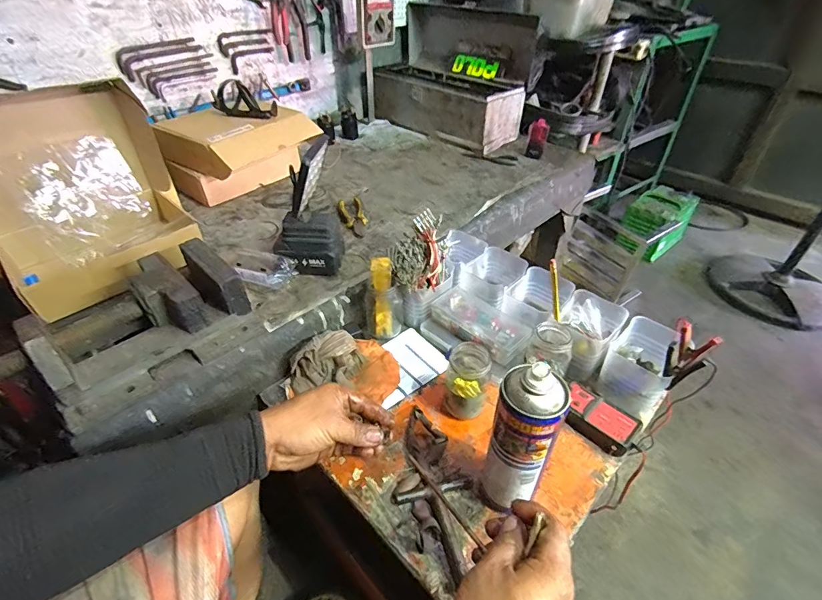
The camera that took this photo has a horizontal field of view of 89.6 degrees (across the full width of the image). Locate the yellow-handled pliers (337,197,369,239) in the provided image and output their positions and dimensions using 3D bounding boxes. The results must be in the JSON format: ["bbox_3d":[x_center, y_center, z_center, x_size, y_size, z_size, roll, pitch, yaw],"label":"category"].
[{"bbox_3d":[-0.125,-0.185,0.887,0.051,0.019,0.159,-10,42,-12],"label":"yellow-handled pliers"}]

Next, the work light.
[{"bbox_3d":[-0.174,-0.133,0.681,0.116,0.223,0.088,-10,42,-12],"label":"work light"}]

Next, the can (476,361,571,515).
[{"bbox_3d":[0.114,0.157,0.441,0.061,0.230,0.059,0,41,0],"label":"can"}]

